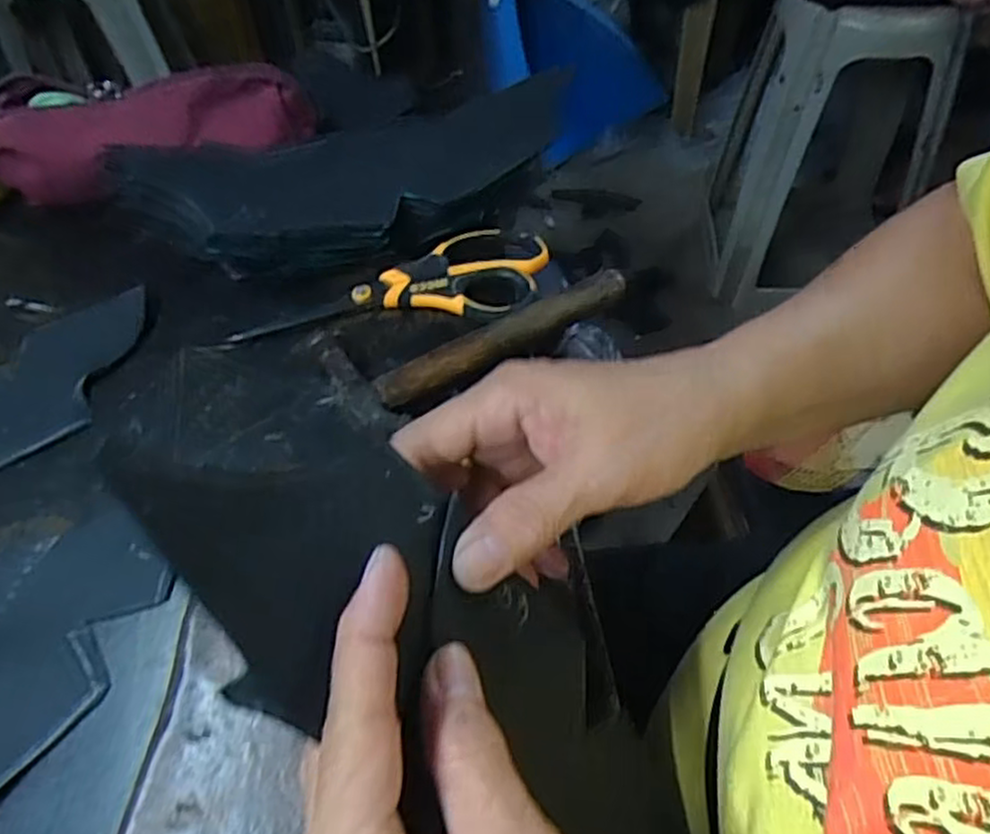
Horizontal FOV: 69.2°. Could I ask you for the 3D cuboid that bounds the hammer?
[{"bbox_3d":[-0.013,-0.051,0.430,0.181,0.028,0.074,-29,57,-19],"label":"hammer"}]

